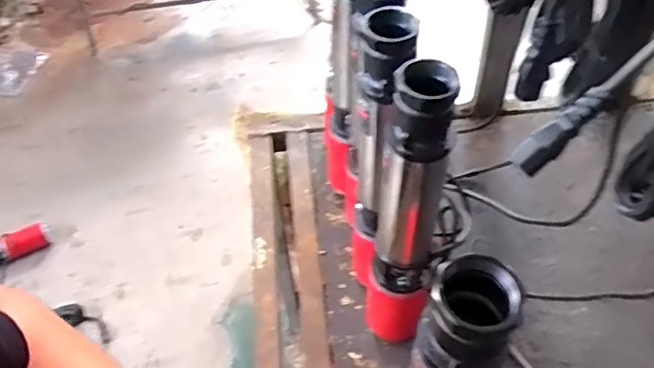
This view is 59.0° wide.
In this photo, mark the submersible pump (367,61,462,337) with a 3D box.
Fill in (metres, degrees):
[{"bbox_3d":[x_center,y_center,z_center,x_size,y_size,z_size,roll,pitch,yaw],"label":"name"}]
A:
[{"bbox_3d":[0.086,0.056,0.655,0.069,0.436,0.079,5,51,6],"label":"submersible pump"}]

